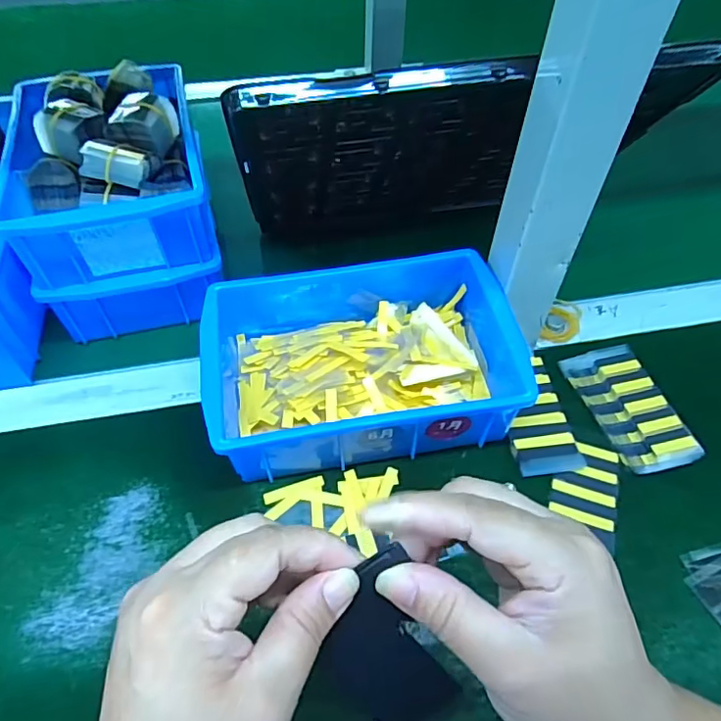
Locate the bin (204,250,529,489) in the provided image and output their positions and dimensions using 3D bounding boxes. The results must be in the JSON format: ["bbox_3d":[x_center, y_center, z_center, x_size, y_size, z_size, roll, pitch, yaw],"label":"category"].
[{"bbox_3d":[-0.001,-0.006,0.378,0.202,0.059,0.145,-7,52,-6],"label":"bin"}]

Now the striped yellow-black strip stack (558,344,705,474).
[{"bbox_3d":[0.189,0.032,0.386,0.050,0.009,0.097,-18,56,-1],"label":"striped yellow-black strip stack"}]

